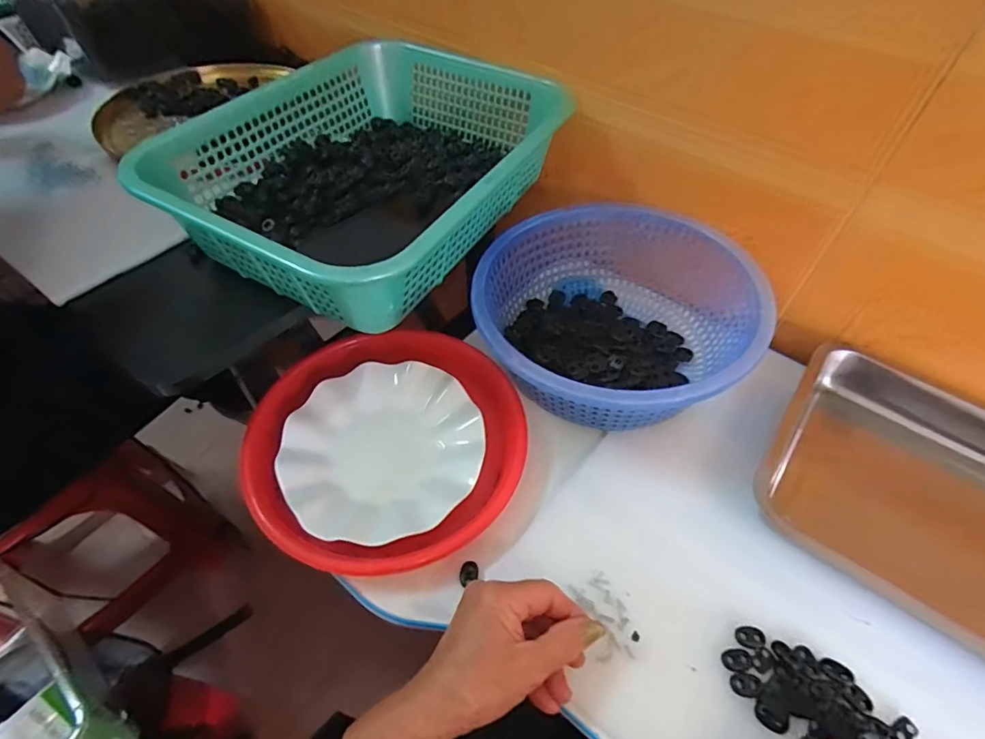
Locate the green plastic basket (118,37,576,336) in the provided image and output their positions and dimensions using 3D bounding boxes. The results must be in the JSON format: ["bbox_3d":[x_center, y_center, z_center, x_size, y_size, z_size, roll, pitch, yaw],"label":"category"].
[{"bbox_3d":[-0.117,-0.207,0.506,0.290,0.092,0.377,27,56,19],"label":"green plastic basket"}]

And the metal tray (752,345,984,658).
[{"bbox_3d":[0.400,0.122,0.423,0.311,0.055,0.231,31,57,22],"label":"metal tray"}]

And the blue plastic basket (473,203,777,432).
[{"bbox_3d":[0.119,-0.062,0.513,0.259,0.104,0.249,0,51,-1],"label":"blue plastic basket"}]

